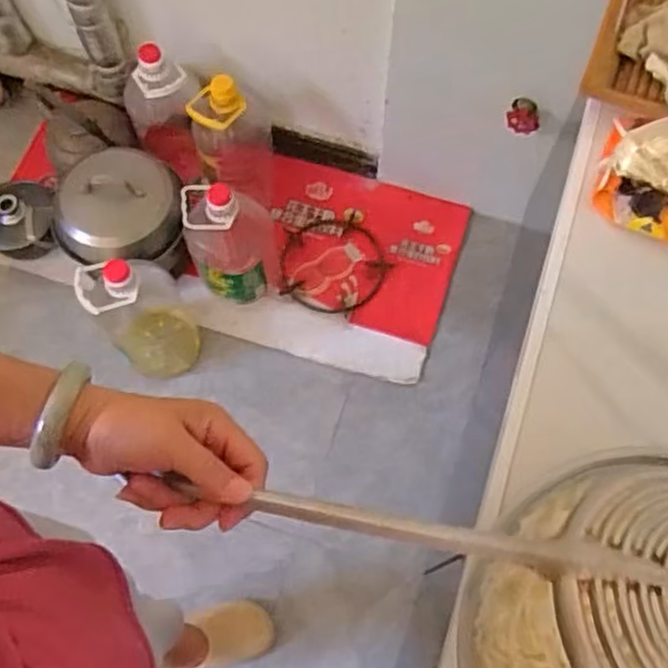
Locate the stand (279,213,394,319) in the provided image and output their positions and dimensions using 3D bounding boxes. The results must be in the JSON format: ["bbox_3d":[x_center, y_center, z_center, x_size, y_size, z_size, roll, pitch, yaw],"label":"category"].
[{"bbox_3d":[0.005,-0.151,1.461,0.225,0.029,0.226,4,69,1],"label":"stand"}]

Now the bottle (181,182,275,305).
[{"bbox_3d":[-0.188,-0.161,1.311,0.150,0.312,0.142,-9,69,-4],"label":"bottle"}]

